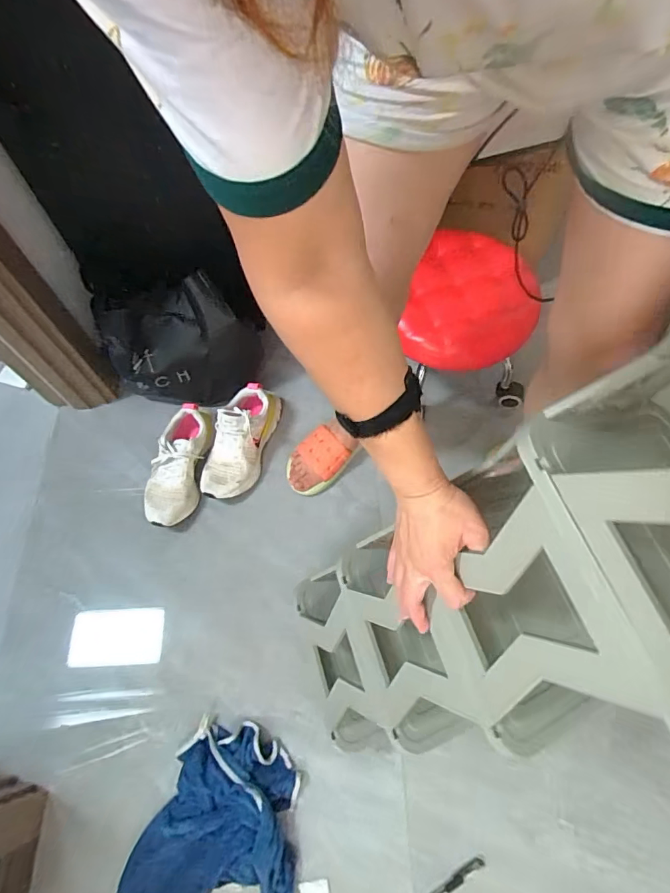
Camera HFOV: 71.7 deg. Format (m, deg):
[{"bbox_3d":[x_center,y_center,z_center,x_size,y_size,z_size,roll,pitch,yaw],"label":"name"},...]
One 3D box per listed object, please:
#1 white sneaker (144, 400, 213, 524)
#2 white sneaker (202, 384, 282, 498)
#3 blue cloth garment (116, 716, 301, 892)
[{"bbox_3d":[-0.302,0.043,0.910,0.085,0.106,0.230,14,65,7],"label":"white sneaker"},{"bbox_3d":[-0.193,-0.015,0.936,0.098,0.139,0.246,13,65,6],"label":"white sneaker"},{"bbox_3d":[-0.183,0.568,0.693,0.261,0.043,0.258,-2,65,-1],"label":"blue cloth garment"}]

